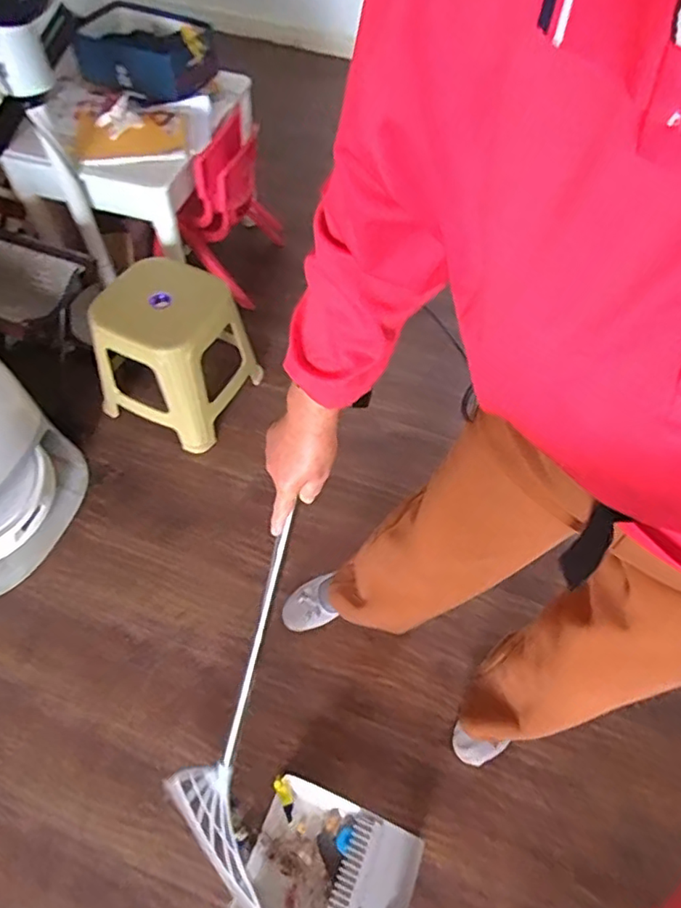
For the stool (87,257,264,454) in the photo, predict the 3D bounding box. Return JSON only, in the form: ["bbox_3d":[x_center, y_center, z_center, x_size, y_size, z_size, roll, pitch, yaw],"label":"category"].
[{"bbox_3d":[-0.359,-0.216,1.261,0.261,0.304,0.286,25,59,12],"label":"stool"}]

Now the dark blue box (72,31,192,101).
[{"bbox_3d":[-0.436,-0.875,1.278,0.229,0.098,0.145,21,59,10],"label":"dark blue box"}]

